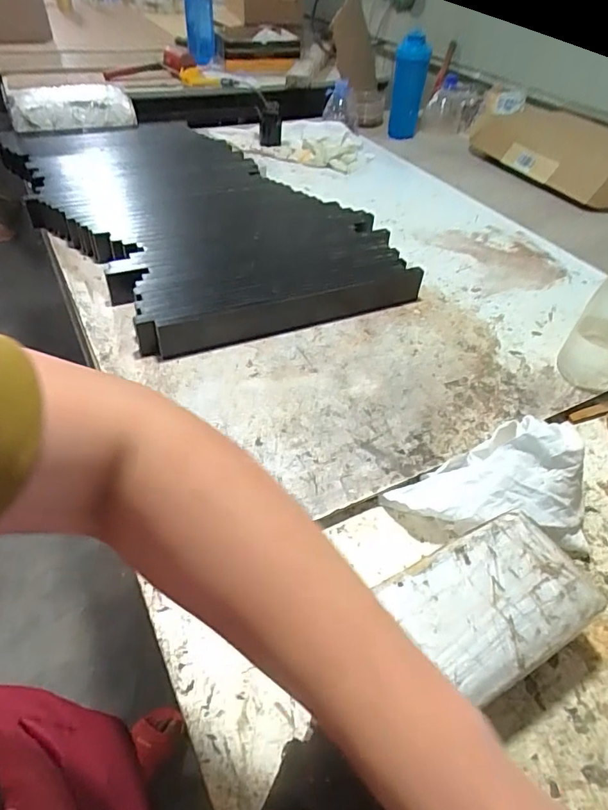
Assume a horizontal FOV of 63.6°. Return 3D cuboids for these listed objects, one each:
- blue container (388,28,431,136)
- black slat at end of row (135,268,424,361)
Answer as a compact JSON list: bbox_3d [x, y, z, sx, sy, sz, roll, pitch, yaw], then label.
[{"bbox_3d":[0.256,-0.774,1.211,0.073,0.303,0.076,16,80,9],"label":"blue container"},{"bbox_3d":[-0.013,-0.126,0.664,0.404,0.050,0.038,-15,49,-20],"label":"black slat at end of row"}]

